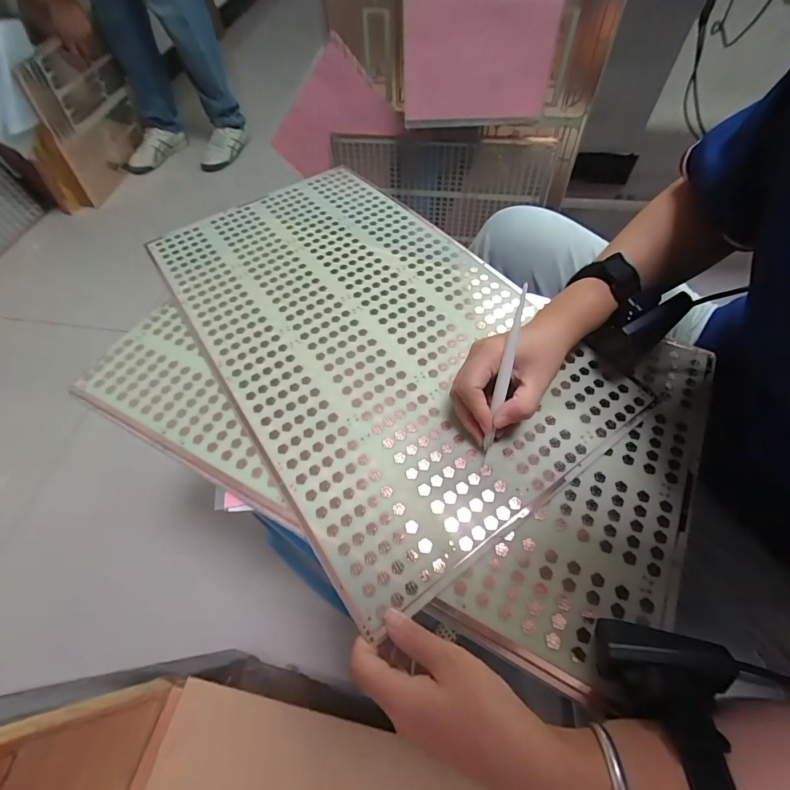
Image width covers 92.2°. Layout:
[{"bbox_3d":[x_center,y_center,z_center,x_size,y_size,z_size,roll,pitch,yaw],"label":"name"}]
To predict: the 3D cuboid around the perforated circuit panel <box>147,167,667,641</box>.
[{"bbox_3d":[-0.042,-0.097,0.434,0.323,0.008,0.544,-32,63,-15],"label":"perforated circuit panel"}]

